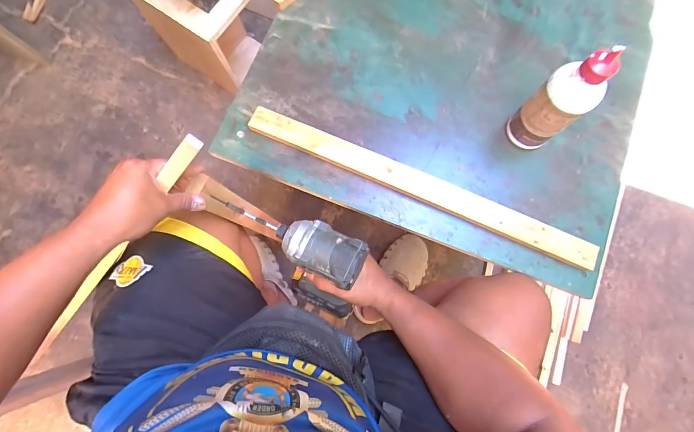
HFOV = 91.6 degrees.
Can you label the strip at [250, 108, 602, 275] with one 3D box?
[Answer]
[{"bbox_3d":[0.114,-0.053,0.560,0.592,0.024,0.041,23,80,5],"label":"strip"}]

